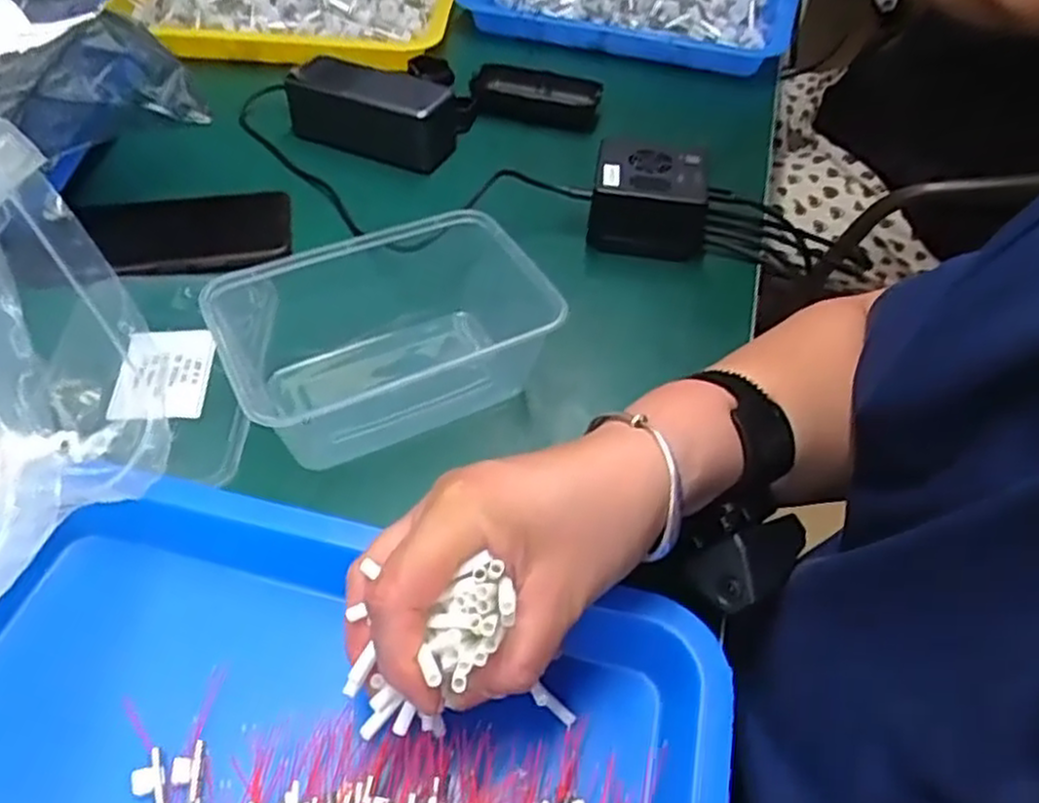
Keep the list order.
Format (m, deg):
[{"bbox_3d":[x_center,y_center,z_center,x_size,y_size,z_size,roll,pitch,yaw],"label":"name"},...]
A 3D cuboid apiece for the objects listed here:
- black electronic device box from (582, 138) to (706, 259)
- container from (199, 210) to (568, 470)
[{"bbox_3d":[0.094,-0.146,0.542,0.083,0.054,0.068,8,48,4],"label":"black electronic device box"},{"bbox_3d":[-0.068,-0.040,0.432,0.190,0.063,0.103,-22,53,-21],"label":"container"}]

